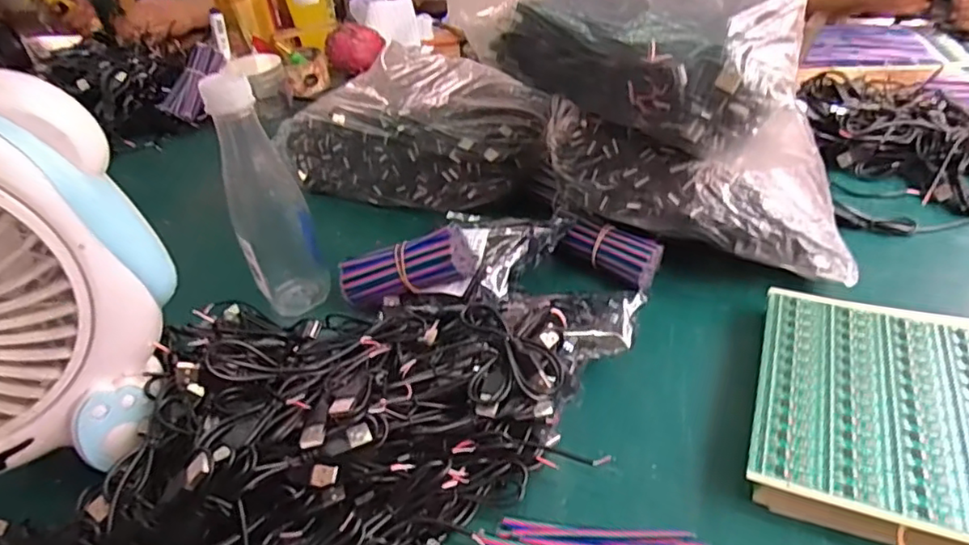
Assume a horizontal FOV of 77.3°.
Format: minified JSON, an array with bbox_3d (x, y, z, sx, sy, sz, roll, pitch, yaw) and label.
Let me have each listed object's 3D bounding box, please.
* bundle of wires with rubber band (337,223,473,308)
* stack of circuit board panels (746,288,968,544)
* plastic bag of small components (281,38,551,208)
[{"bbox_3d":[-0.059,-0.005,0.480,0.109,0.040,0.041,-16,37,12],"label":"bundle of wires with rubber band"},{"bbox_3d":[0.268,0.088,0.350,0.202,0.031,0.176,13,42,21],"label":"stack of circuit board panels"},{"bbox_3d":[-0.064,-0.163,0.658,0.272,0.096,0.180,7,40,14],"label":"plastic bag of small components"}]

